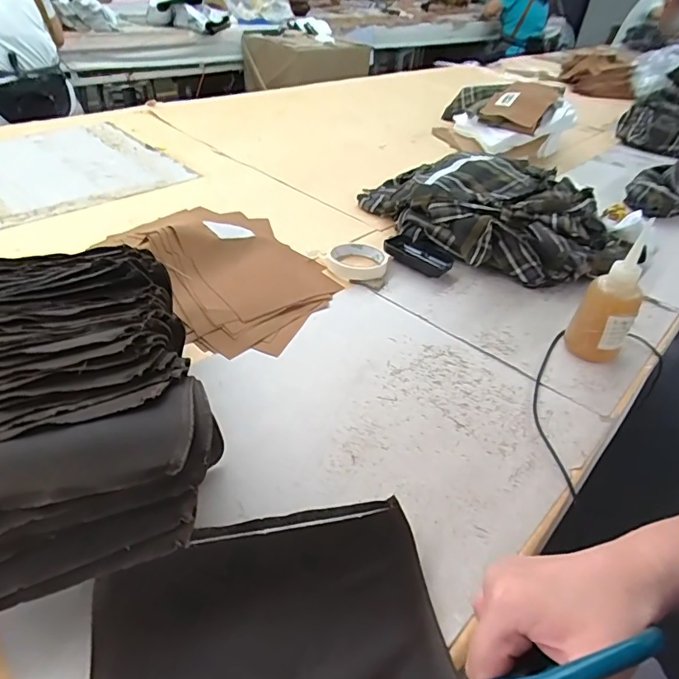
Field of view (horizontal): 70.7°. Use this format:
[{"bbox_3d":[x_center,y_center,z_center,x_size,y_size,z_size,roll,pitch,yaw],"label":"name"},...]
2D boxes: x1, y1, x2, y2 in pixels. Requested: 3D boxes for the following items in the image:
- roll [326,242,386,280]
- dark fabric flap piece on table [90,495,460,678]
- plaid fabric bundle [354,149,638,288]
[{"bbox_3d":[0.026,-0.117,0.715,0.083,0.018,0.089,4,40,-3],"label":"roll"},{"bbox_3d":[-0.044,0.193,0.310,0.217,0.049,0.133,-4,41,-12],"label":"dark fabric flap piece on table"},{"bbox_3d":[0.264,-0.220,0.815,0.318,0.082,0.407,-27,50,-33],"label":"plaid fabric bundle"}]

